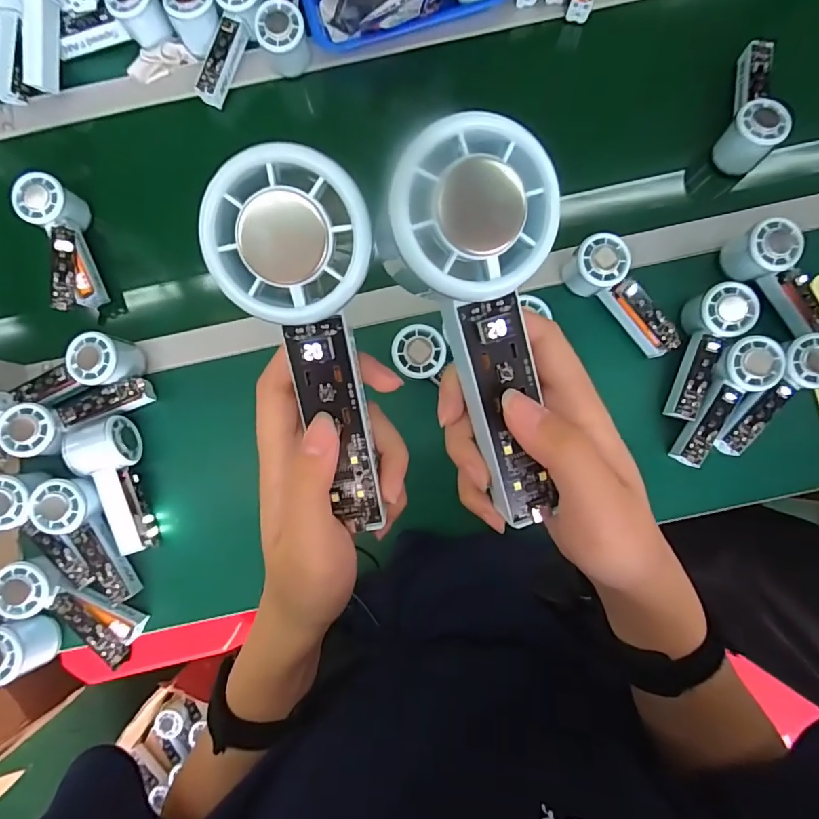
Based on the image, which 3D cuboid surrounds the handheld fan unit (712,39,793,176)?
[{"bbox_3d":[0.407,-0.359,0.576,0.051,0.063,0.154,17,85,3],"label":"handheld fan unit"}]

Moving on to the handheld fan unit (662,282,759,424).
[{"bbox_3d":[0.332,-0.063,0.550,0.057,0.050,0.154,16,97,3],"label":"handheld fan unit"}]

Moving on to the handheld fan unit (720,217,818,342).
[{"bbox_3d":[0.415,-0.141,0.546,0.053,0.052,0.137,-24,85,-1],"label":"handheld fan unit"}]

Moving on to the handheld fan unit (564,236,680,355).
[{"bbox_3d":[0.244,-0.128,0.553,0.053,0.055,0.151,-42,85,-3],"label":"handheld fan unit"}]

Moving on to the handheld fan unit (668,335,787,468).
[{"bbox_3d":[0.344,-0.007,0.534,0.052,0.028,0.154,30,102,4],"label":"handheld fan unit"}]

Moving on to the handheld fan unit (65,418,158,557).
[{"bbox_3d":[-0.332,0.089,0.556,0.061,0.046,0.150,-18,85,0],"label":"handheld fan unit"}]

